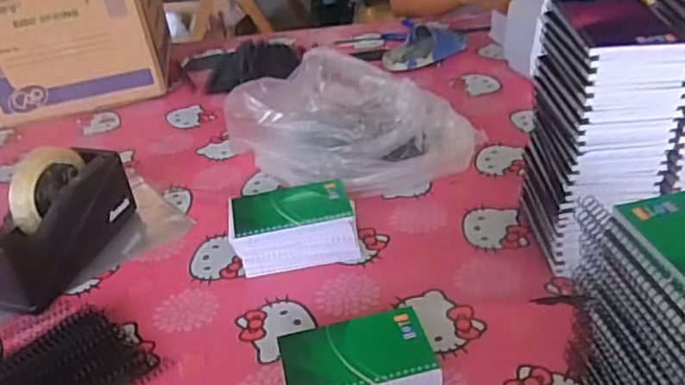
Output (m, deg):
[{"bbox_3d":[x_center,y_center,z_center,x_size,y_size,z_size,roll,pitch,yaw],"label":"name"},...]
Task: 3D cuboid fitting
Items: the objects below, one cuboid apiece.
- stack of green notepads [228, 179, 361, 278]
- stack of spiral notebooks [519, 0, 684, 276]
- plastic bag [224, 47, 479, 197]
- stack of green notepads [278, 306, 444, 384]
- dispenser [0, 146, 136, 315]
[{"bbox_3d":[-0.054,0.040,0.712,0.137,0.062,0.083,-8,35,-4],"label":"stack of green notepads"},{"bbox_3d":[0.251,-0.049,0.625,0.102,0.249,0.133,-8,35,-3],"label":"stack of spiral notebooks"},{"bbox_3d":[0.011,-0.094,0.850,0.266,0.129,0.229,-22,38,-23],"label":"plastic bag"},{"bbox_3d":[0.015,0.153,0.557,0.128,0.038,0.083,-11,35,-7],"label":"stack of green notepads"},{"bbox_3d":[-0.325,0.028,0.719,0.069,0.123,0.202,9,37,19],"label":"dispenser"}]

